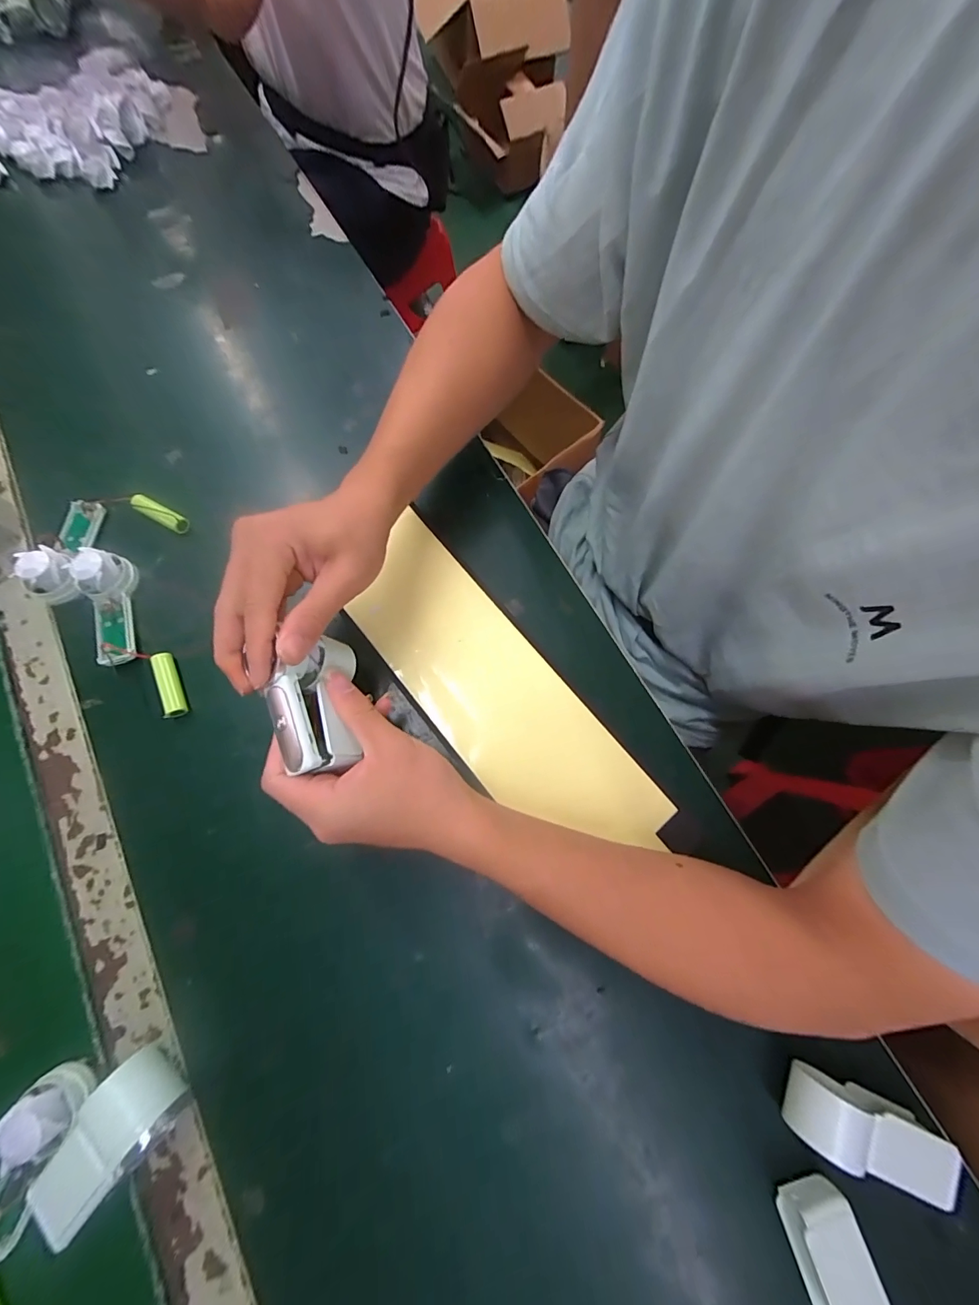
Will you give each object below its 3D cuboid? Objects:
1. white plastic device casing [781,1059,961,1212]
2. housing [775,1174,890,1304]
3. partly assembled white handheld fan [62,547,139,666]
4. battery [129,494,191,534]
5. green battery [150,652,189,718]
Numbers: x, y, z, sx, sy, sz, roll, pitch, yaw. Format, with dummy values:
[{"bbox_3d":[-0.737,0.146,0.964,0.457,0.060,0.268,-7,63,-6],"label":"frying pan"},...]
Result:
[{"bbox_3d":[0.230,0.291,0.265,0.094,0.047,0.033,22,75,5],"label":"white plastic device casing"},{"bbox_3d":[0.196,0.352,0.233,0.034,0.034,0.088,-14,62,-5],"label":"housing"},{"bbox_3d":[-0.304,-0.037,0.344,0.033,0.039,0.092,-18,76,-6],"label":"partly assembled white handheld fan"},{"bbox_3d":[-0.289,-0.122,0.379,0.051,0.015,0.014,28,75,6],"label":"battery"},{"bbox_3d":[-0.249,0.026,0.340,0.014,0.015,0.053,-24,76,-8],"label":"green battery"}]

